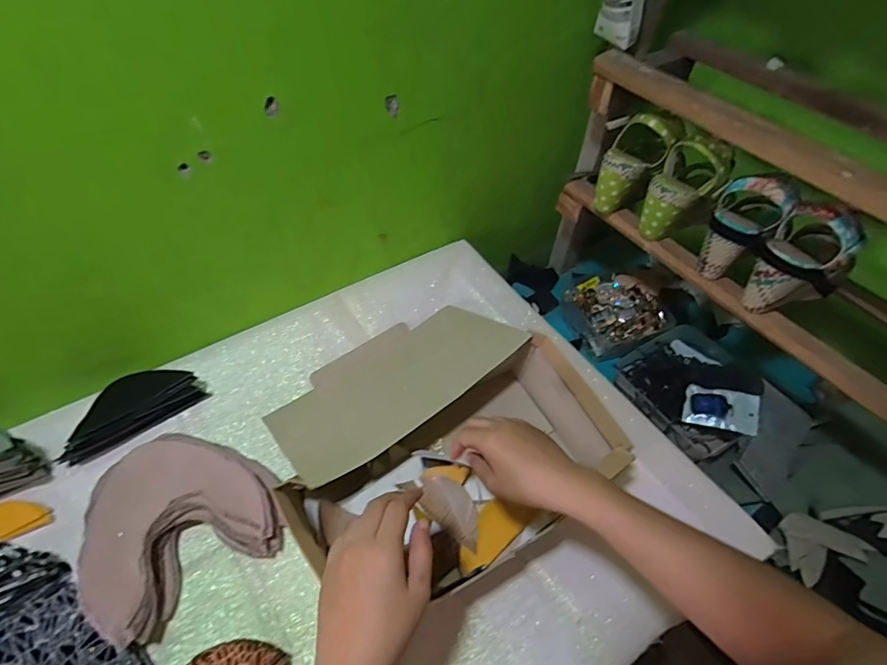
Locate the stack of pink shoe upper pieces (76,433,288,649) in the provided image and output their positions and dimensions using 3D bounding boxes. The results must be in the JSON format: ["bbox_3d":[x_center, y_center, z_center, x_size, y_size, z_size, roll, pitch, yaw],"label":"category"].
[{"bbox_3d":[-0.286,0.200,0.515,0.185,0.047,0.181,-31,59,-26],"label":"stack of pink shoe upper pieces"}]

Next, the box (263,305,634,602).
[{"bbox_3d":[-0.024,0.112,0.570,0.344,0.114,0.333,-26,57,-24],"label":"box"}]

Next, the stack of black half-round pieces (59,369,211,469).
[{"bbox_3d":[-0.394,0.094,0.592,0.164,0.043,0.070,-34,60,-28],"label":"stack of black half-round pieces"}]

